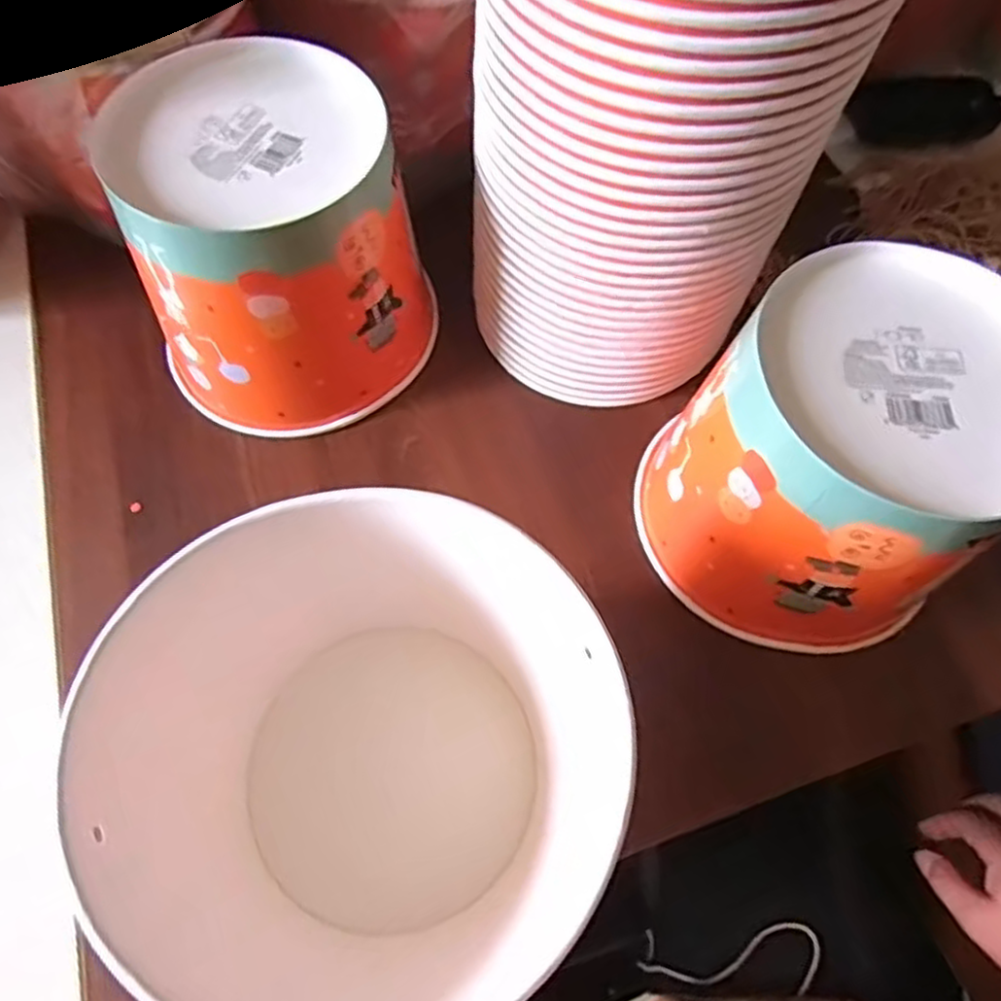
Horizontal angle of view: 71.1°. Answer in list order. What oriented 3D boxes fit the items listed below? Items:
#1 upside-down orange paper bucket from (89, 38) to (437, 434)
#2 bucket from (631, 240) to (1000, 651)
[{"bbox_3d":[-0.117,-0.134,0.375,0.147,0.129,0.143,-16,67,-9],"label":"upside-down orange paper bucket"},{"bbox_3d":[0.158,-0.013,0.327,0.144,0.136,0.136,-34,71,-16],"label":"bucket"}]

